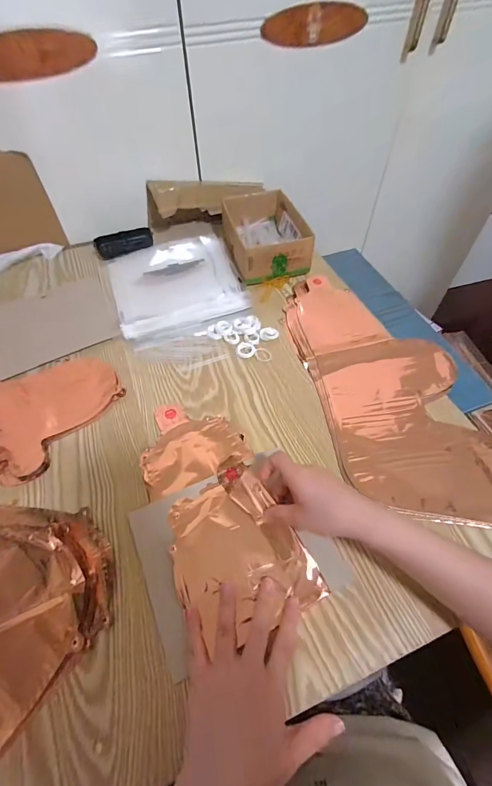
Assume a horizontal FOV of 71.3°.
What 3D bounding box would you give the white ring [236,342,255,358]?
[{"bbox_3d":[0.000,-0.065,0.514,0.028,0.007,0.026,0,55,1],"label":"white ring"}]

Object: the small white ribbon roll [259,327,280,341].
[{"bbox_3d":[0.036,-0.092,0.532,0.029,0.009,0.020,-12,56,-8],"label":"small white ribbon roll"}]

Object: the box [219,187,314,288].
[{"bbox_3d":[0.035,-0.290,0.634,0.123,0.063,0.203,-11,55,-7],"label":"box"}]

